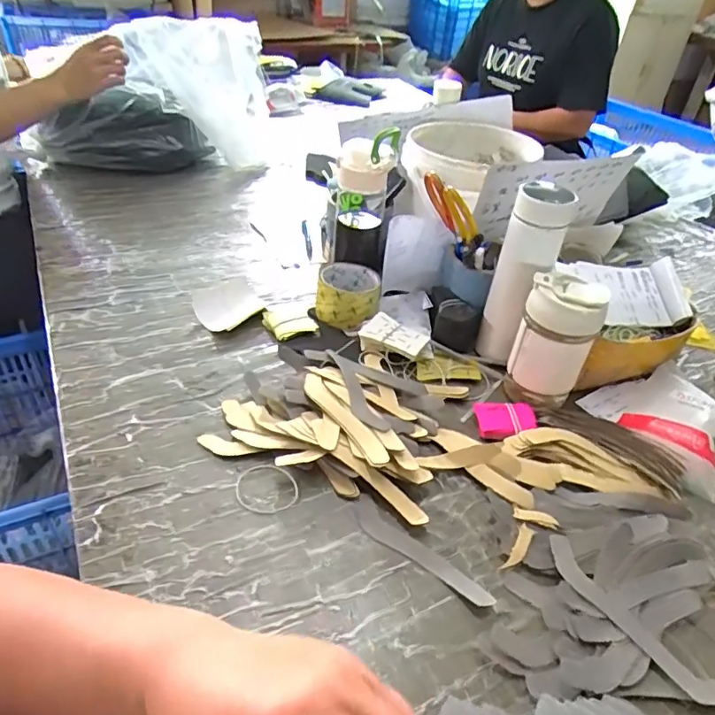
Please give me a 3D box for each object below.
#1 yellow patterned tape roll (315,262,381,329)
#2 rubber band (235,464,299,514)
[{"bbox_3d":[-0.013,-0.086,0.753,0.086,0.059,0.091,3,39,-2],"label":"yellow patterned tape roll"},{"bbox_3d":[-0.088,0.127,0.518,0.059,0.007,0.055,-6,46,-12],"label":"rubber band"}]

